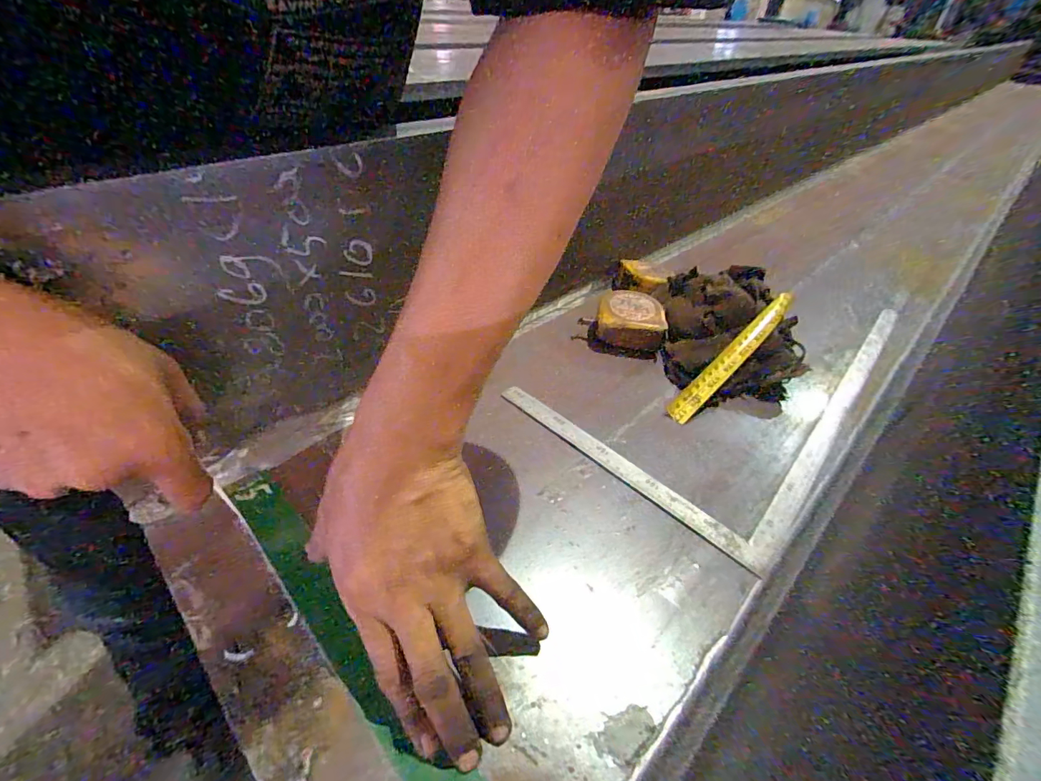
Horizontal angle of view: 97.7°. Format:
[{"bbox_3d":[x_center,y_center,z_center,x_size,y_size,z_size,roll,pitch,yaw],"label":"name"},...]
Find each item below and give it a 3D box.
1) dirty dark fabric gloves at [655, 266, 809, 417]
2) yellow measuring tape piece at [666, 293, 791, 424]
[{"bbox_3d":[0.222,-0.068,0.508,0.135,0.062,0.178,-1,43,-8],"label":"dirty dark fabric gloves"},{"bbox_3d":[0.225,-0.039,0.470,0.211,0.017,0.030,-43,37,-15],"label":"yellow measuring tape piece"}]

